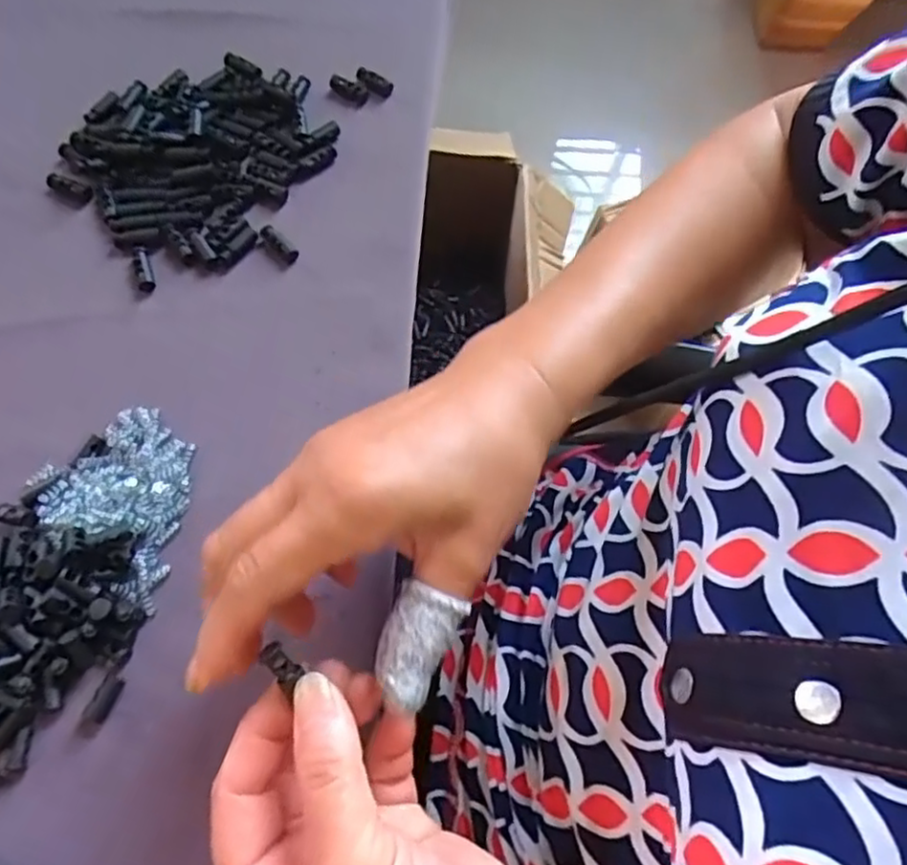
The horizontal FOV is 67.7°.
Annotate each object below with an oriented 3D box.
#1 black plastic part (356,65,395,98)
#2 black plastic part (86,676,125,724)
[{"bbox_3d":[-0.050,-0.222,0.429,0.025,0.007,0.009,29,71,-9],"label":"black plastic part"},{"bbox_3d":[-0.146,0.112,0.284,0.006,0.008,0.019,21,71,5],"label":"black plastic part"}]

